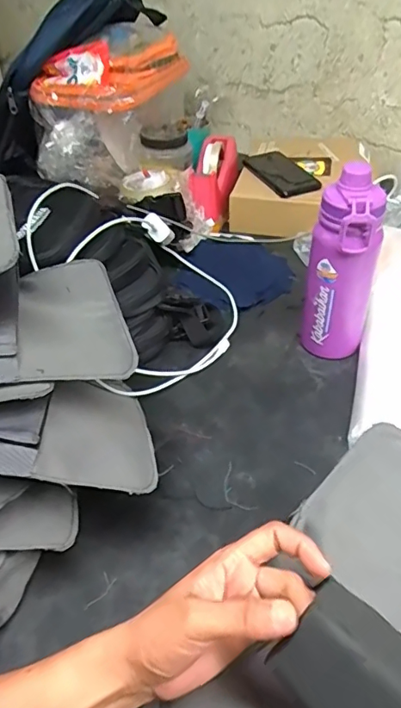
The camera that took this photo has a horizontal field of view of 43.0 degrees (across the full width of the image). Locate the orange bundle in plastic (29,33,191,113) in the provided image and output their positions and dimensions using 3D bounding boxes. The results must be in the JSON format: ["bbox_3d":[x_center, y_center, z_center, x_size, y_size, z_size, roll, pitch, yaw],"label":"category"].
[{"bbox_3d":[-0.170,-0.526,0.941,0.203,0.069,0.256,13,43,17],"label":"orange bundle in plastic"}]

